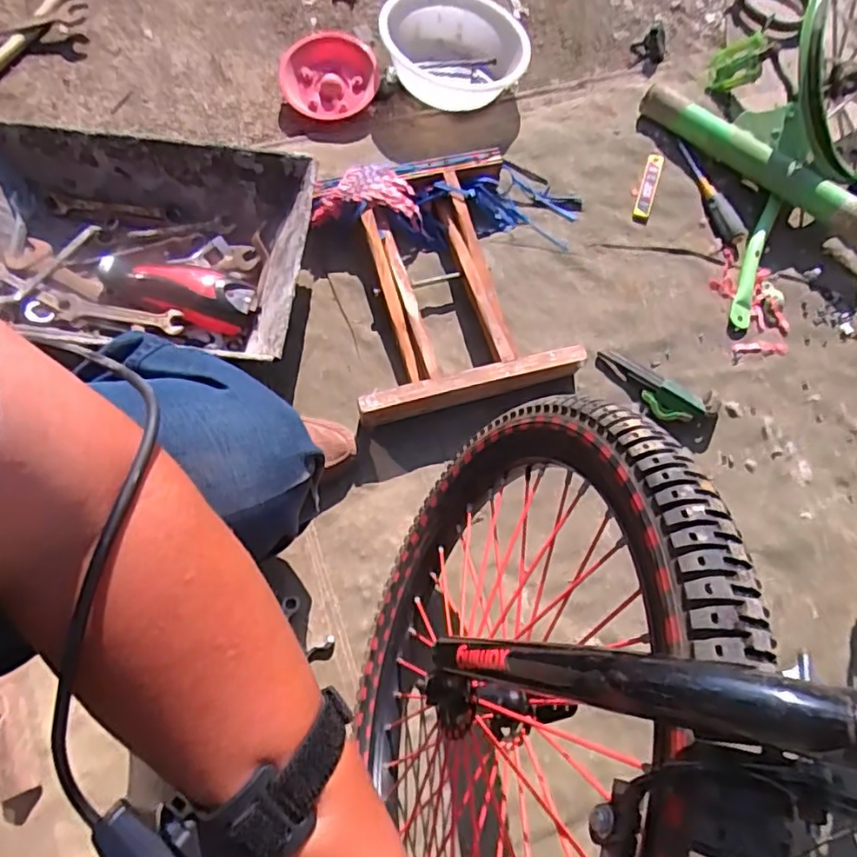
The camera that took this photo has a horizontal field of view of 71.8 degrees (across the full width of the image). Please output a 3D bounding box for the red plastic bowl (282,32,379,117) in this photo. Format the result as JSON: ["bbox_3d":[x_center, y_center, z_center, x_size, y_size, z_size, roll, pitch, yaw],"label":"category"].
[{"bbox_3d":[-0.169,-0.616,1.033,0.160,0.078,0.171,1,71,-4],"label":"red plastic bowl"}]

